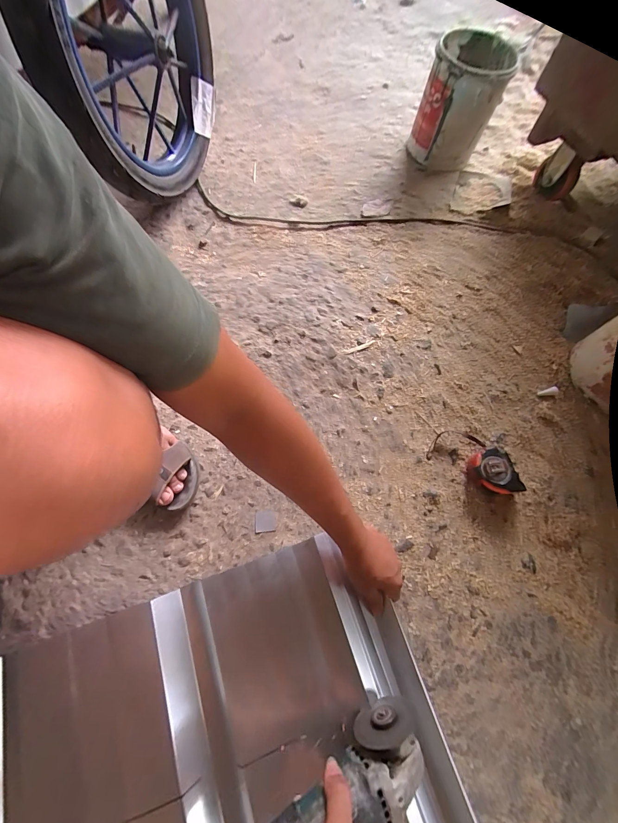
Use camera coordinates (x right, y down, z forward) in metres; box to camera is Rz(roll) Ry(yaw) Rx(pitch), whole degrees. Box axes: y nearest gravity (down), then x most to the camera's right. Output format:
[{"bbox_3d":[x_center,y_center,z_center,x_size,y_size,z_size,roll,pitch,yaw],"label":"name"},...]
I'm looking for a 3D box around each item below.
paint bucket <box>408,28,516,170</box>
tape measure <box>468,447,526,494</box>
[{"bbox_3d":[0.350,-0.731,0.730,0.163,0.203,0.202,18,71,6],"label":"paint bucket"},{"bbox_3d":[0.305,0.101,0.523,0.071,0.042,0.079,-8,71,-3],"label":"tape measure"}]

